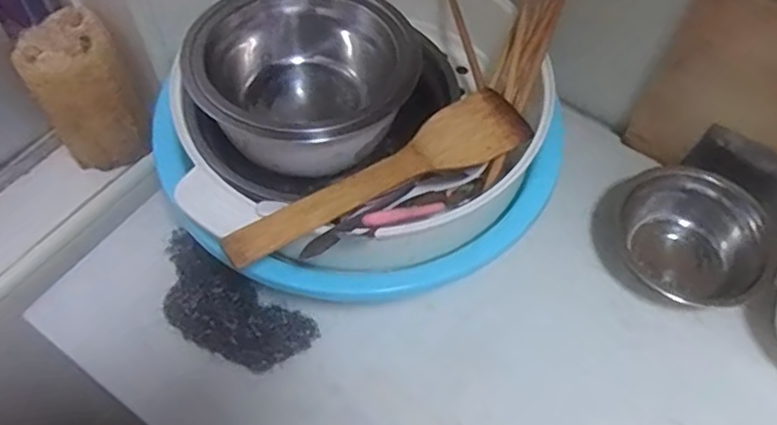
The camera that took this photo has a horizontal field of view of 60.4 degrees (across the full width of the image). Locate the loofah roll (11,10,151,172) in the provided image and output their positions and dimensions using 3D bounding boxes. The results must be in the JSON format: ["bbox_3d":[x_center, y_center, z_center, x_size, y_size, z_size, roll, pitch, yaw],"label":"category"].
[{"bbox_3d":[-0.258,-0.096,0.578,0.074,0.134,0.067,-30,64,-19],"label":"loofah roll"}]

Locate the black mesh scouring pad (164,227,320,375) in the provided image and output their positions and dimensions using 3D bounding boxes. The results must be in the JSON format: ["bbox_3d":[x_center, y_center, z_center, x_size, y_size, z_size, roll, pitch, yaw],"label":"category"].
[{"bbox_3d":[-0.134,0.073,0.535,0.145,0.044,0.066,29,62,15],"label":"black mesh scouring pad"}]

